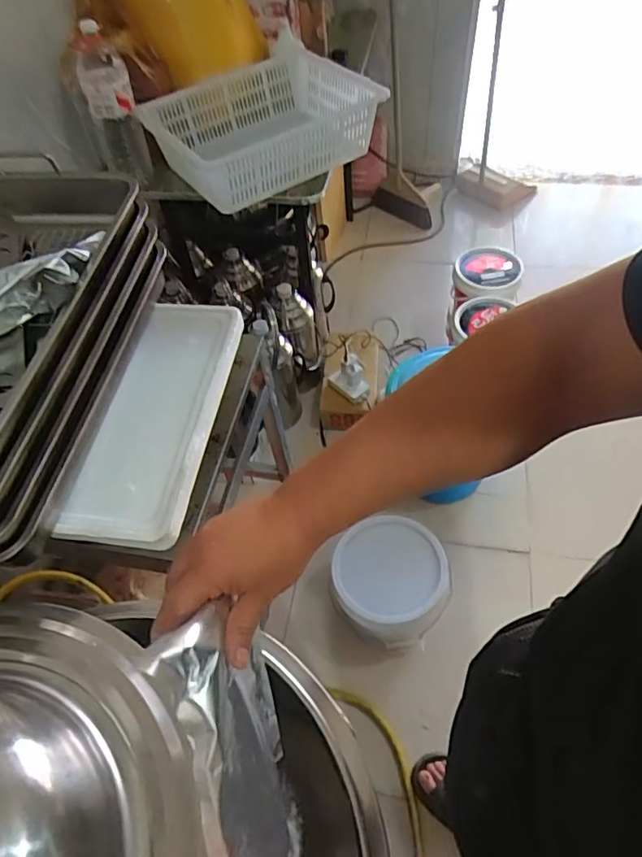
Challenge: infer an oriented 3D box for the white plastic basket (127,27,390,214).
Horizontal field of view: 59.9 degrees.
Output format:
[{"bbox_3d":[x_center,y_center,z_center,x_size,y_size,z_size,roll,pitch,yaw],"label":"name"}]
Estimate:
[{"bbox_3d":[-0.121,-0.594,1.137,0.418,0.178,0.270,-26,56,-14],"label":"white plastic basket"}]

